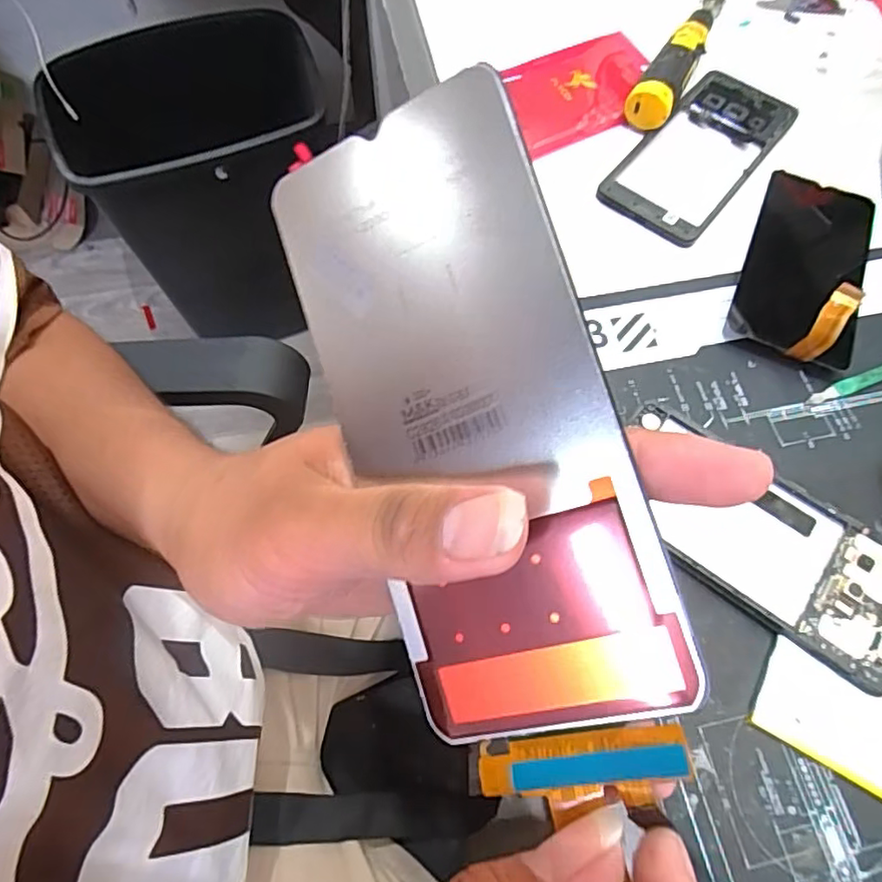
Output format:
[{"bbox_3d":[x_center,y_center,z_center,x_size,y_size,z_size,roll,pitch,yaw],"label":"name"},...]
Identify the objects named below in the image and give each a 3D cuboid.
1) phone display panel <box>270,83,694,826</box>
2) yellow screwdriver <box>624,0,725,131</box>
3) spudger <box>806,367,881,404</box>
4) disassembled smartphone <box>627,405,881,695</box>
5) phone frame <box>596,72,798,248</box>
[{"bbox_3d":[0.007,0.000,0.148,0.070,0.004,0.173,-20,84,21],"label":"phone display panel"},{"bbox_3d":[0.181,-0.294,0.445,0.031,0.035,0.161,25,68,12],"label":"yellow screwdriver"},{"bbox_3d":[0.263,-0.041,0.345,0.106,0.005,0.008,-19,67,-8],"label":"spudger"},{"bbox_3d":[0.161,0.049,0.296,0.160,0.011,0.070,35,67,14],"label":"disassembled smartphone"},{"bbox_3d":[0.182,-0.205,0.417,0.078,0.010,0.167,36,71,16],"label":"phone frame"}]

